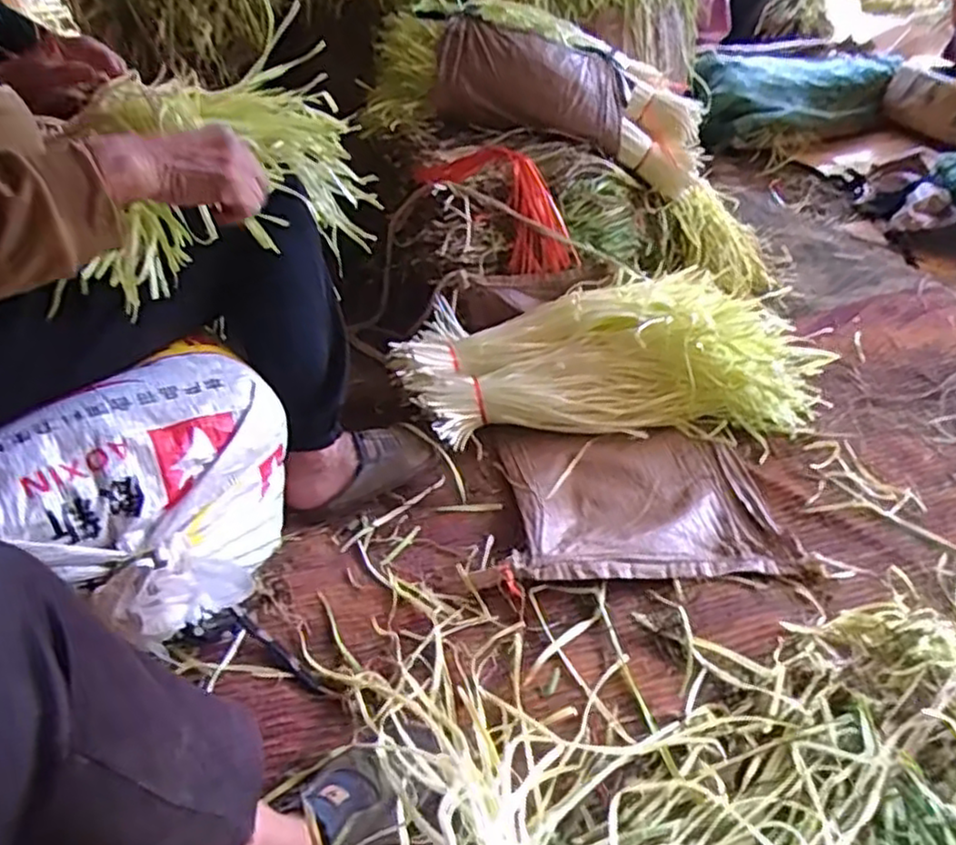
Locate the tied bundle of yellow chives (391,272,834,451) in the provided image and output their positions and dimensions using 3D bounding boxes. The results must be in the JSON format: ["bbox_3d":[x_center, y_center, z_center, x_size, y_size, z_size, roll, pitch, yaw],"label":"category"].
[{"bbox_3d":[0.188,-0.104,1.113,0.615,0.140,0.293,-5,39,0],"label":"tied bundle of yellow chives"}]

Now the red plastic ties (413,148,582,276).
[{"bbox_3d":[0.051,-0.356,1.189,0.289,0.119,0.102,42,44,-11],"label":"red plastic ties"}]

